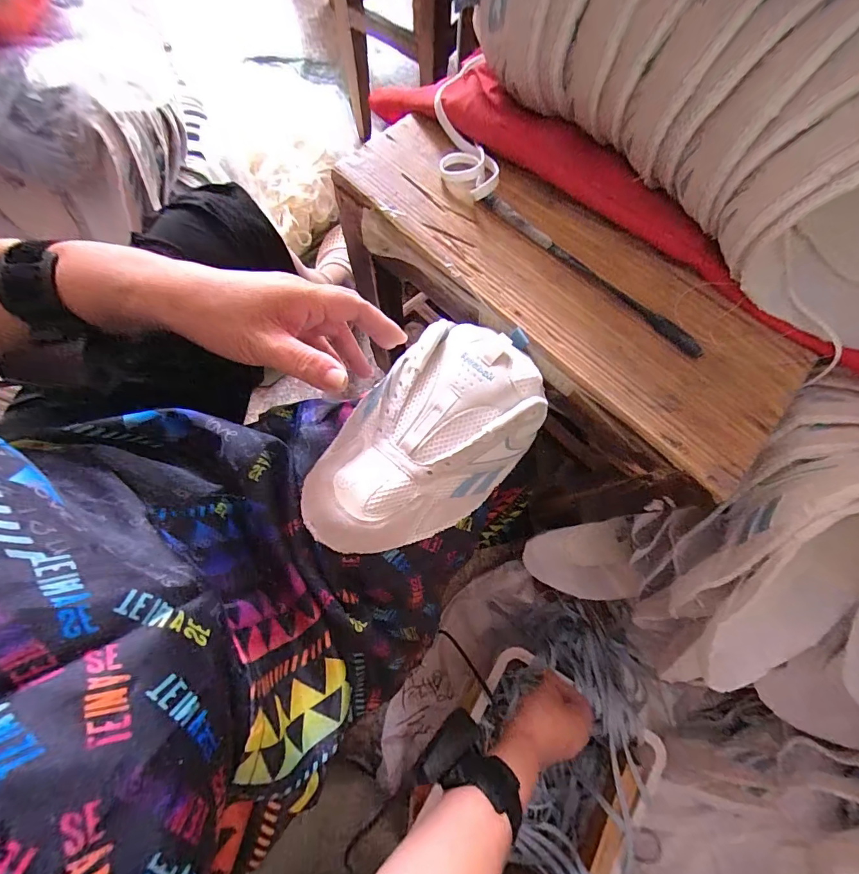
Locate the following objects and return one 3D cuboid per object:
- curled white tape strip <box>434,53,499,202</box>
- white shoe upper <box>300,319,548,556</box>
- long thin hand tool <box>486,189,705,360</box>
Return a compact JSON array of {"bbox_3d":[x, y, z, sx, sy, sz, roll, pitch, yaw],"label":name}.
[{"bbox_3d":[0.031,-0.283,0.372,0.048,0.016,0.146,-4,76,-1],"label":"curled white tape strip"},{"bbox_3d":[-0.008,0.000,0.319,0.204,0.059,0.134,-36,79,-8],"label":"white shoe upper"},{"bbox_3d":[0.137,-0.140,0.345,0.220,0.015,0.017,39,79,9],"label":"long thin hand tool"}]

